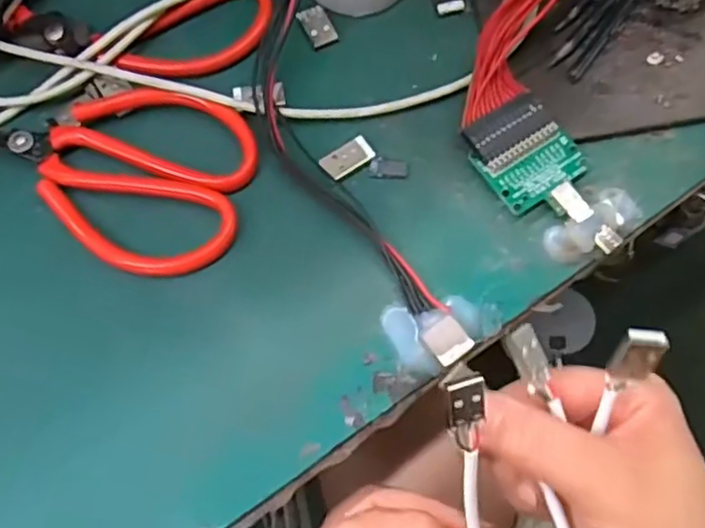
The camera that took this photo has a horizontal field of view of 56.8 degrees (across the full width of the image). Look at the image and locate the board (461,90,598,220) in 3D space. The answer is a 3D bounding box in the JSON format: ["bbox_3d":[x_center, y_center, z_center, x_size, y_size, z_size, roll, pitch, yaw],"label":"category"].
[{"bbox_3d":[0.071,-0.038,0.255,0.037,0.009,0.054,-35,77,-12],"label":"board"}]

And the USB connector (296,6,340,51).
[{"bbox_3d":[-0.015,-0.104,0.285,0.012,0.004,0.021,-25,75,-9],"label":"USB connector"}]

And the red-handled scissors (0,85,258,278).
[{"bbox_3d":[-0.100,-0.040,0.259,0.118,0.010,0.074,16,73,3],"label":"red-handled scissors"}]

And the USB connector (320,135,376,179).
[{"bbox_3d":[-0.002,-0.043,0.262,0.021,0.004,0.011,-36,77,-12],"label":"USB connector"}]

